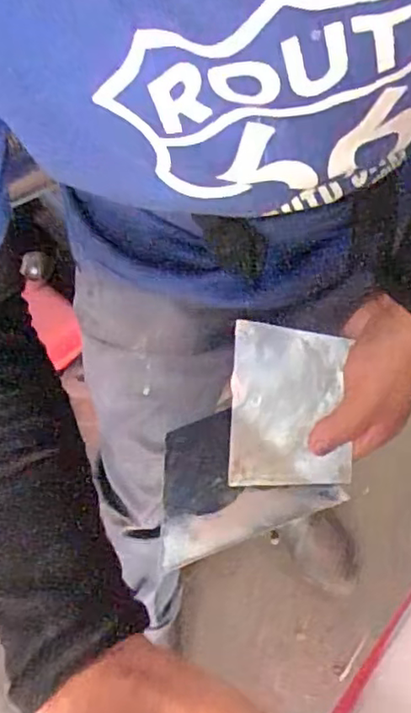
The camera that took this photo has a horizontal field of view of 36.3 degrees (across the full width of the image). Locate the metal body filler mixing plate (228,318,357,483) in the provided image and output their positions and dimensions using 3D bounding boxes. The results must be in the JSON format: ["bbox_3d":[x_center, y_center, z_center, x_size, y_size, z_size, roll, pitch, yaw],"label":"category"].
[{"bbox_3d":[0.058,0.035,0.453,0.082,0.004,0.117,-2,92,14],"label":"metal body filler mixing plate"}]

